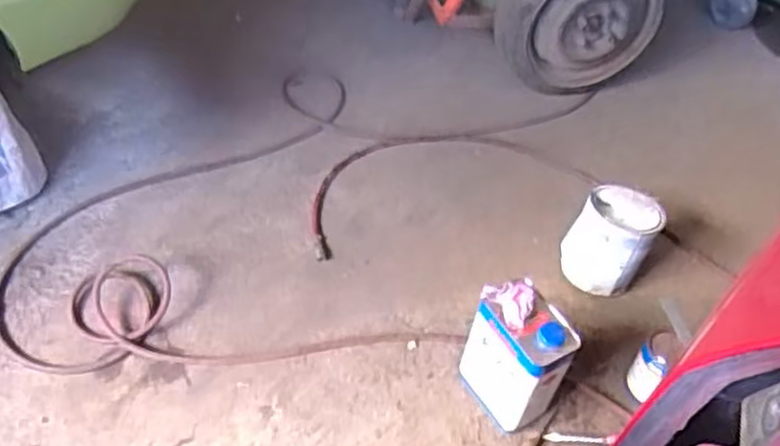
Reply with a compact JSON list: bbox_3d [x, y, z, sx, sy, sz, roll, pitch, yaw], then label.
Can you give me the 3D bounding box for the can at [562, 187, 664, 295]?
[{"bbox_3d":[0.507,0.036,1.664,0.172,0.178,0.182,3,48,-4],"label":"can"}]

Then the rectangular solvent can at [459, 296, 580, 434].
[{"bbox_3d":[0.238,0.263,1.381,0.125,0.295,0.178,-23,55,-25],"label":"rectangular solvent can"}]

